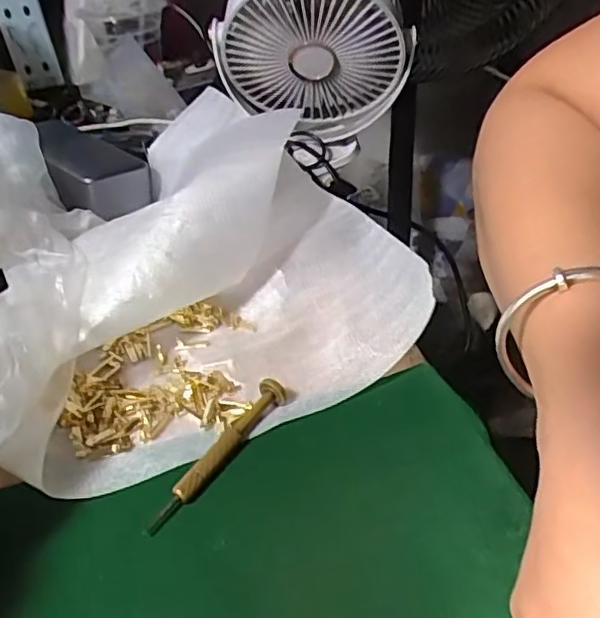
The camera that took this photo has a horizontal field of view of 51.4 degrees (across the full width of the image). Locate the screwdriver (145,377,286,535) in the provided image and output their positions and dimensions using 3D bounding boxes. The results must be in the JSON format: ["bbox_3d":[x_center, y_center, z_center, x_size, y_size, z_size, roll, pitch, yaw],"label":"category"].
[{"bbox_3d":[-0.039,0.066,0.292,0.013,0.013,0.089,21,44,31],"label":"screwdriver"}]

